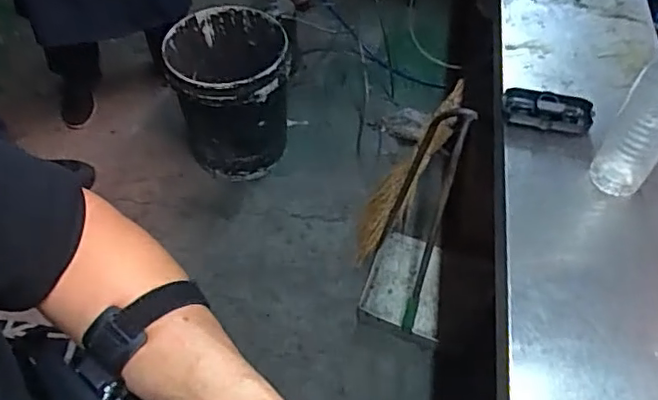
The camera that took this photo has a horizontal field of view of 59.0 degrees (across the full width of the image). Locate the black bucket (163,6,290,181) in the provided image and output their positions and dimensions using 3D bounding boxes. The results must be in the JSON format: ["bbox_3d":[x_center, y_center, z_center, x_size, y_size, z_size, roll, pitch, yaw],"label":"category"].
[{"bbox_3d":[-0.258,-0.274,1.565,0.285,0.382,0.299,1,55,-2],"label":"black bucket"}]

